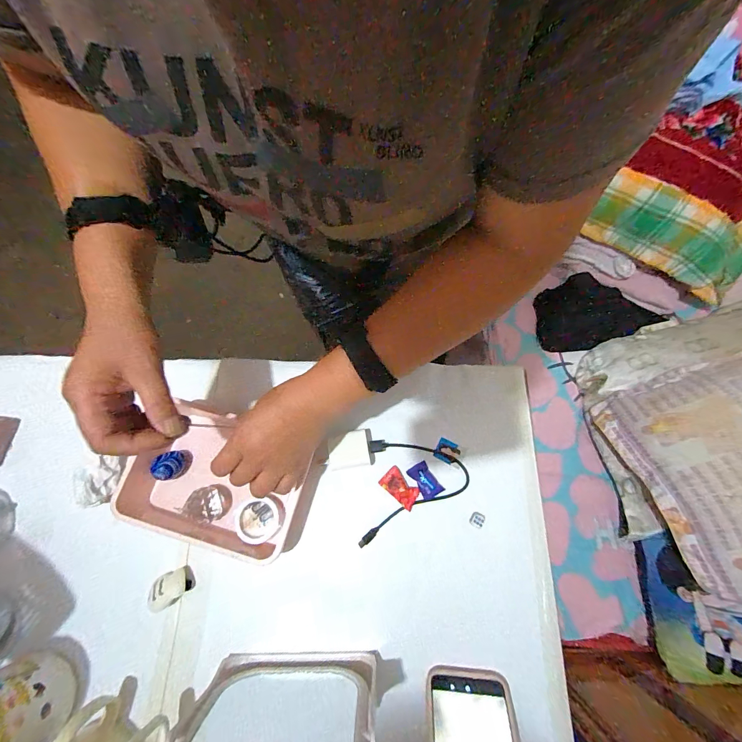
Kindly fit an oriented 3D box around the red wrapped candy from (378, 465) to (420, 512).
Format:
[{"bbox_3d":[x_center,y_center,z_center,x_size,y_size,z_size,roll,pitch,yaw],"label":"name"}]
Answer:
[{"bbox_3d":[0.035,0.141,0.429,0.028,0.010,0.047,-43,77,-12],"label":"red wrapped candy"}]

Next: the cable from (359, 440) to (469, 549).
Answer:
[{"bbox_3d":[0.055,0.151,0.432,0.123,0.010,0.123,5,72,2],"label":"cable"}]

